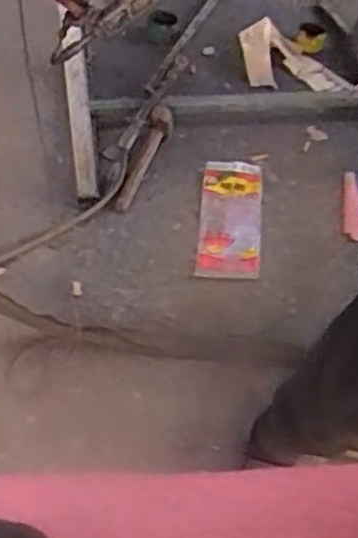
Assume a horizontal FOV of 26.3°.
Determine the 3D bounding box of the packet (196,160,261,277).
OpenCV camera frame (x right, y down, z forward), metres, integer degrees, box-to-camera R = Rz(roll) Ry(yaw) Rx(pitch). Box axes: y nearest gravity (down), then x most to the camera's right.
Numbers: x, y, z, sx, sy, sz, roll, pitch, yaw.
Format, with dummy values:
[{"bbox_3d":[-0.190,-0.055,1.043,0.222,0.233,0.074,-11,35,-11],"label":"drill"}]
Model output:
[{"bbox_3d":[0.106,-0.104,1.592,0.123,0.017,0.313,5,50,3],"label":"packet"}]

